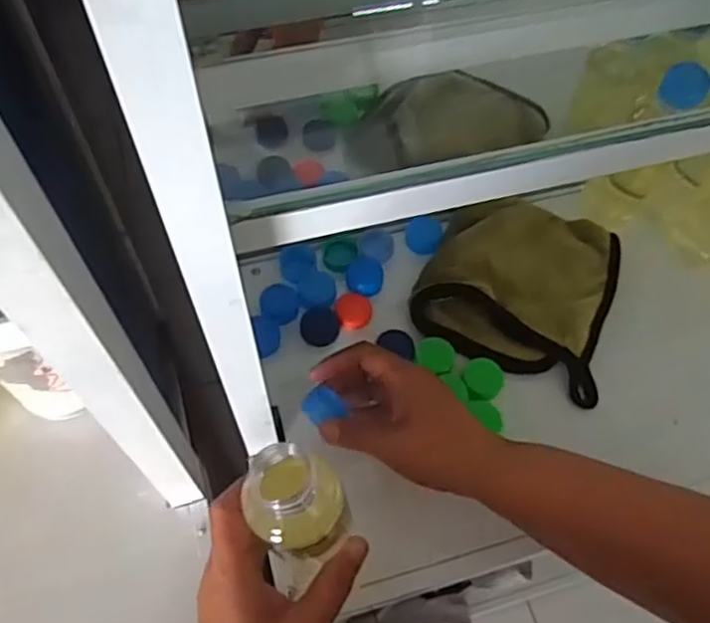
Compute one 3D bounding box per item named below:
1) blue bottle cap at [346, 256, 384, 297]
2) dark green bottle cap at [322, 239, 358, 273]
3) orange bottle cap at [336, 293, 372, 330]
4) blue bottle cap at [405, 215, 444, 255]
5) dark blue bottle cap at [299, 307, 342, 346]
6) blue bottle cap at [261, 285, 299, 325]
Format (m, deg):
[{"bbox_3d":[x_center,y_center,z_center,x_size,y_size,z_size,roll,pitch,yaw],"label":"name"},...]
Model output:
[{"bbox_3d":[0.009,-0.030,0.552,0.030,0.008,0.037,5,59,1],"label":"blue bottle cap"},{"bbox_3d":[-0.013,-0.049,0.560,0.025,0.009,0.028,30,63,15],"label":"dark green bottle cap"},{"bbox_3d":[-0.001,-0.001,0.539,0.028,0.010,0.031,1,59,-1],"label":"orange bottle cap"},{"bbox_3d":[0.061,-0.067,0.572,0.031,0.017,0.029,1,59,-1],"label":"blue bottle cap"},{"bbox_3d":[-0.028,0.012,0.532,0.032,0.011,0.029,-12,61,-9],"label":"dark blue bottle cap"},{"bbox_3d":[-0.061,-0.006,0.534,0.030,0.007,0.037,-12,61,-9],"label":"blue bottle cap"}]

